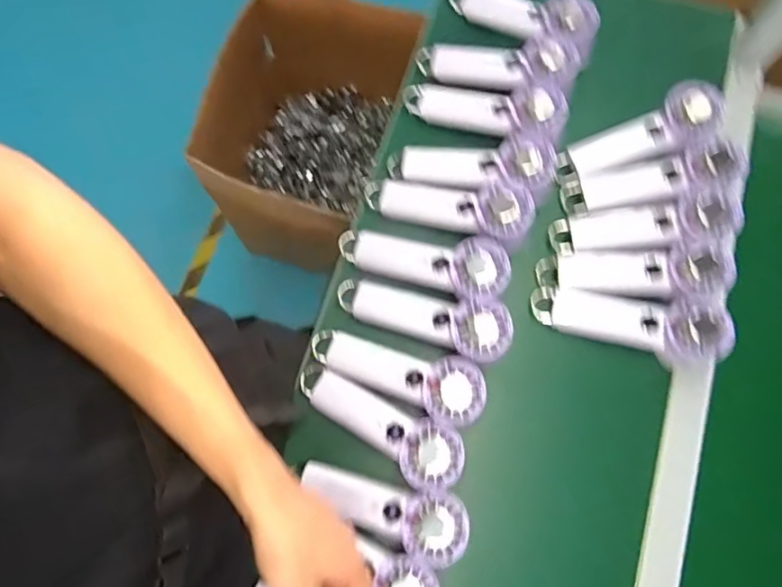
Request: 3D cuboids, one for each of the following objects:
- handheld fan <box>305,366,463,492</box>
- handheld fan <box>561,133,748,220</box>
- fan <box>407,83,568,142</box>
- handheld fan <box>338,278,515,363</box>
[{"bbox_3d":[-0.013,0.137,0.596,0.201,0.031,0.064,26,75,27],"label":"handheld fan"},{"bbox_3d":[0.300,-0.129,0.649,0.197,0.030,0.063,-14,74,16],"label":"handheld fan"},{"bbox_3d":[0.111,-0.223,0.685,0.195,0.030,0.061,13,74,24],"label":"fan"},{"bbox_3d":[0.033,0.024,0.613,0.197,0.027,0.060,14,74,22],"label":"handheld fan"}]

